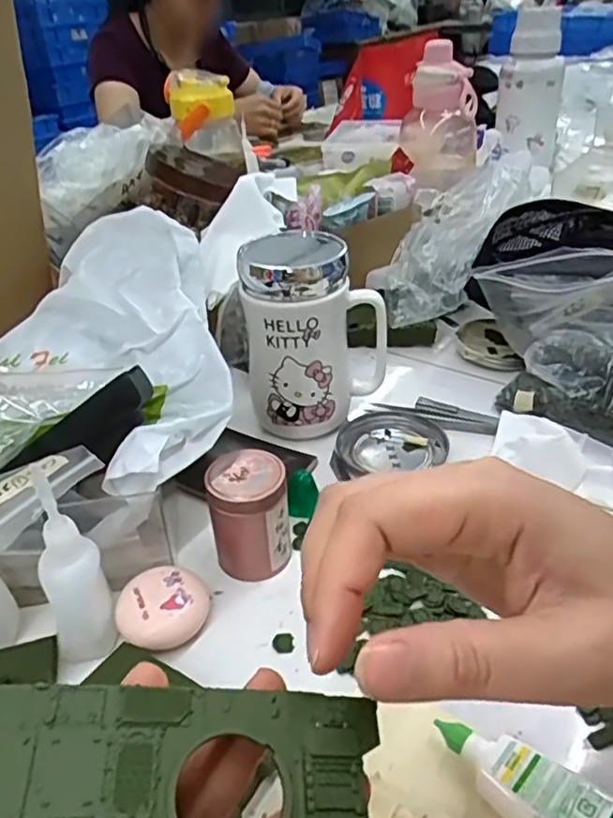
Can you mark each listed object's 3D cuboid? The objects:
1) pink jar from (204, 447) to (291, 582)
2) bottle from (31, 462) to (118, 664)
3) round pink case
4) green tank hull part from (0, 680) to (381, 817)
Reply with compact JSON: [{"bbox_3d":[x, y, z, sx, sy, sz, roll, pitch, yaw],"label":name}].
[{"bbox_3d":[-0.033,0.063,0.368,0.042,0.067,0.042,-3,34,2],"label":"pink jar"},{"bbox_3d":[-0.117,0.078,0.317,0.030,0.100,0.043,-19,37,-21],"label":"bottle"},{"bbox_3d":[-0.077,0.108,0.343,0.048,0.023,0.041,-16,36,-17],"label":"round pink case"},{"bbox_3d":[-0.031,0.088,0.148,0.103,0.012,0.044,8,34,-15],"label":"green tank hull part"}]

